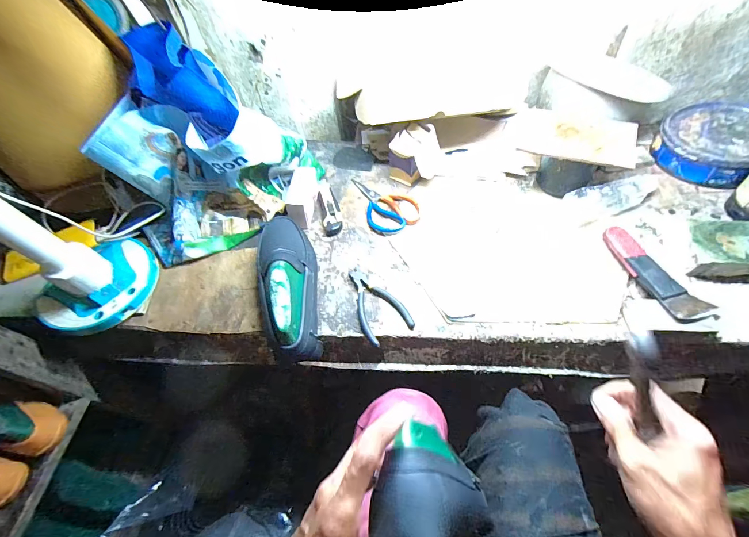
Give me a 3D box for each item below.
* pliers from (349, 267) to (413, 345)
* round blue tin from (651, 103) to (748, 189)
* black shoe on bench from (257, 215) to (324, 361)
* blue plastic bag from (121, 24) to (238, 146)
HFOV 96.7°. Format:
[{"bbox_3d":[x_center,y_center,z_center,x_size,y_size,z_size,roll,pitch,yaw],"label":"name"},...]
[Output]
[{"bbox_3d":[-0.005,0.055,0.542,0.072,0.014,0.141,-28,59,-14],"label":"pliers"},{"bbox_3d":[0.651,-0.243,0.632,0.186,0.067,0.175,-2,56,3],"label":"round blue tin"},{"bbox_3d":[-0.136,0.011,0.531,0.094,0.099,0.269,-19,57,-9],"label":"black shoe on bench"},{"bbox_3d":[-0.325,-0.309,0.539,0.216,0.087,0.120,42,68,13],"label":"blue plastic bag"}]

